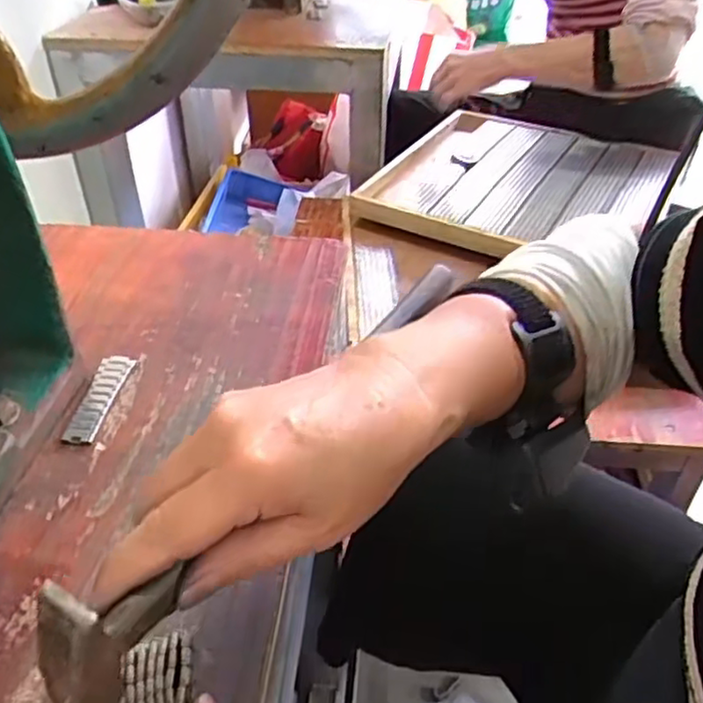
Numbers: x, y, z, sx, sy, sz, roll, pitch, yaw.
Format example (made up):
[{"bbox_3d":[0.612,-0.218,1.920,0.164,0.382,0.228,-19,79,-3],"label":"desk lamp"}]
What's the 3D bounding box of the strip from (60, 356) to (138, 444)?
[{"bbox_3d":[-0.153,0.028,0.416,0.020,0.005,0.074,4,40,5],"label":"strip"}]

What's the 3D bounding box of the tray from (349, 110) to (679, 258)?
[{"bbox_3d":[0.265,-0.270,1.059,0.375,0.034,0.408,19,43,21],"label":"tray"}]

